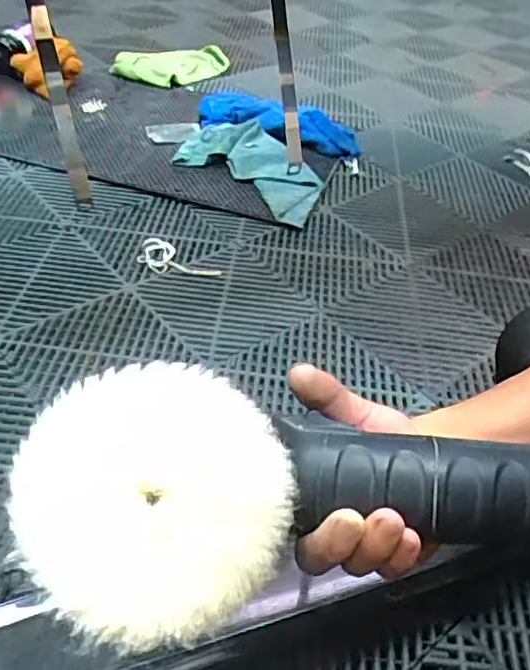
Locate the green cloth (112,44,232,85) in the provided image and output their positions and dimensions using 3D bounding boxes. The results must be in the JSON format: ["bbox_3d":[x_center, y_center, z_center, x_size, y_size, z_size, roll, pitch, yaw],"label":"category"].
[{"bbox_3d":[-0.216,-0.675,1.488,0.322,0.053,0.154,-18,49,-24],"label":"green cloth"}]

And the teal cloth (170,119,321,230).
[{"bbox_3d":[0.002,-0.313,1.138,0.300,0.043,0.182,35,50,27],"label":"teal cloth"}]

